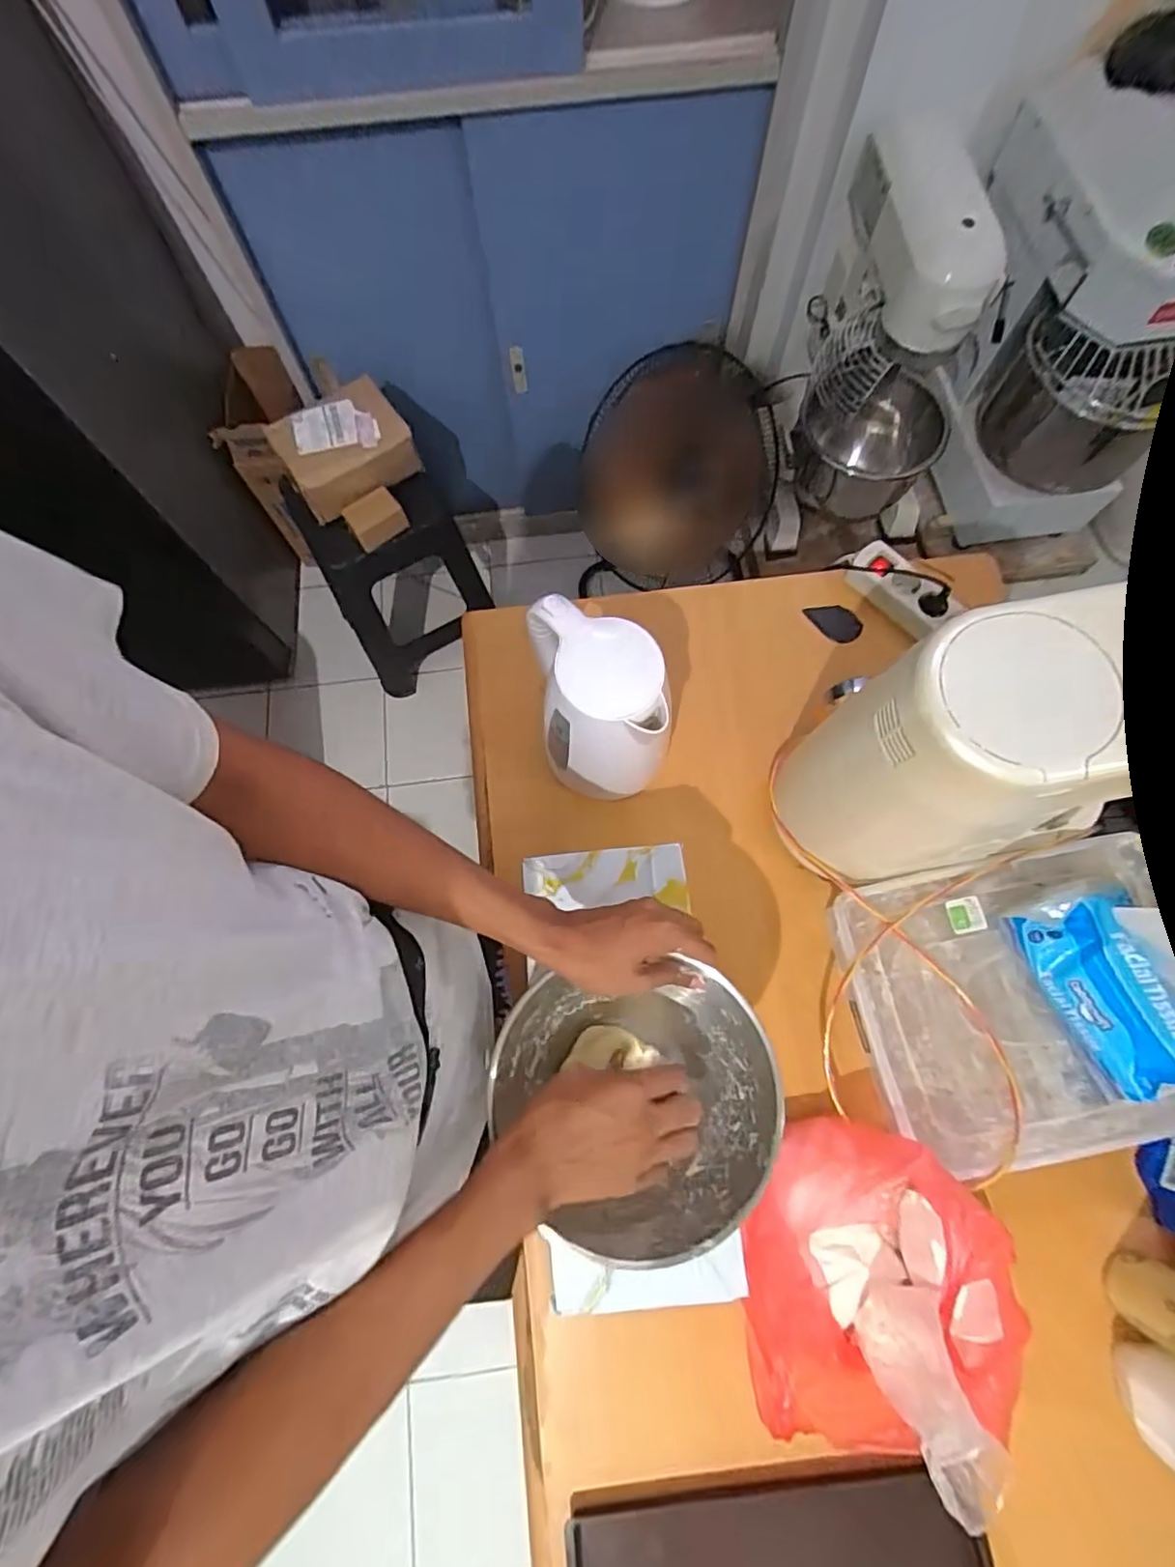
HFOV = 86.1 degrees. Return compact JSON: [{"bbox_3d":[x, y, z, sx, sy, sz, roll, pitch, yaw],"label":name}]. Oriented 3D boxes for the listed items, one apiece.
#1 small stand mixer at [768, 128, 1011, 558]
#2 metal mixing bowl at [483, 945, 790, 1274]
[{"bbox_3d":[0.618,-0.893,1.337,0.331,0.606,0.420,1,73,2],"label":"small stand mixer"},{"bbox_3d":[0.044,0.251,0.515,0.192,0.080,0.205,0,73,1],"label":"metal mixing bowl"}]

